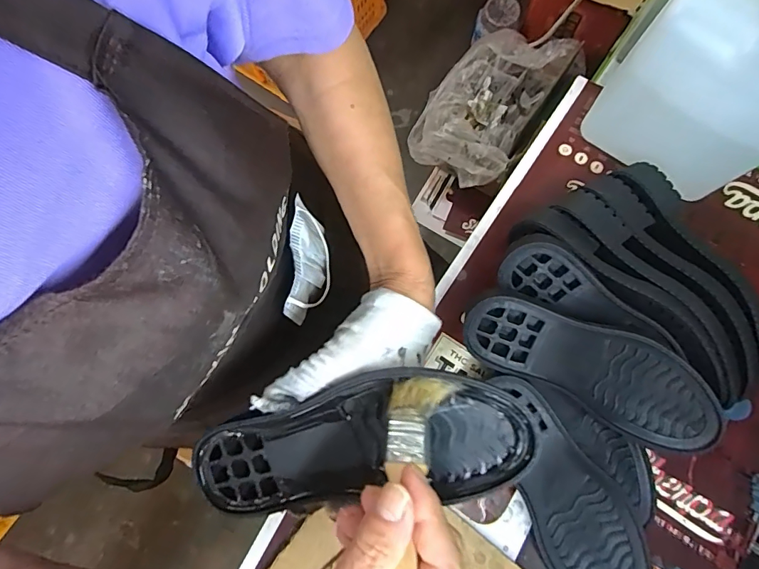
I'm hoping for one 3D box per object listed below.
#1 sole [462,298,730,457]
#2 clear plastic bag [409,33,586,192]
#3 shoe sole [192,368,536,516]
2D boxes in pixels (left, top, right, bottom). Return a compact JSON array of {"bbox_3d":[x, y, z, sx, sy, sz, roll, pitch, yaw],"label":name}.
[{"bbox_3d":[0.168,0.060,0.354,0.202,0.030,0.078,30,112,-3],"label":"sole"},{"bbox_3d":[0.246,-0.407,1.073,0.243,0.146,0.401,39,82,8],"label":"clear plastic bag"},{"bbox_3d":[-0.018,0.093,0.263,0.200,0.020,0.071,-12,79,12],"label":"shoe sole"}]

